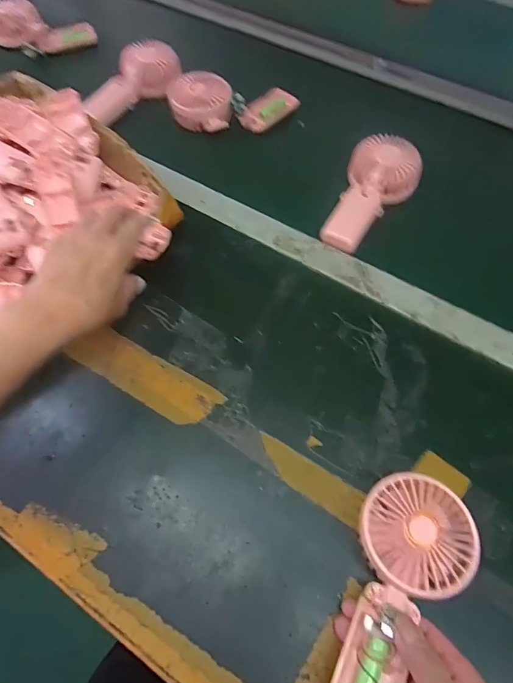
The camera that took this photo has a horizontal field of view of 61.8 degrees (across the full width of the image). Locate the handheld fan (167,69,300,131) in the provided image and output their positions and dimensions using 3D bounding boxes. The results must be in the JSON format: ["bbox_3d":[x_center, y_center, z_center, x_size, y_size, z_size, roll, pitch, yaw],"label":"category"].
[{"bbox_3d":[-0.033,-0.349,0.635,0.183,0.058,0.093,-5,60,-17],"label":"handheld fan"}]

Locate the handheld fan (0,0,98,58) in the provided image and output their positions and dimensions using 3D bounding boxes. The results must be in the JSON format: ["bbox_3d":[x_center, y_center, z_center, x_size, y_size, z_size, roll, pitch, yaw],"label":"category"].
[{"bbox_3d":[-0.380,-0.546,0.740,0.169,0.054,0.096,20,63,10],"label":"handheld fan"}]

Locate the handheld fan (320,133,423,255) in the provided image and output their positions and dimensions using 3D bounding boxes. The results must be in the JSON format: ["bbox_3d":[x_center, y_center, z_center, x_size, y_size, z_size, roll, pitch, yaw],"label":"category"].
[{"bbox_3d":[0.146,-0.184,0.530,0.085,0.038,0.170,21,63,11],"label":"handheld fan"}]

